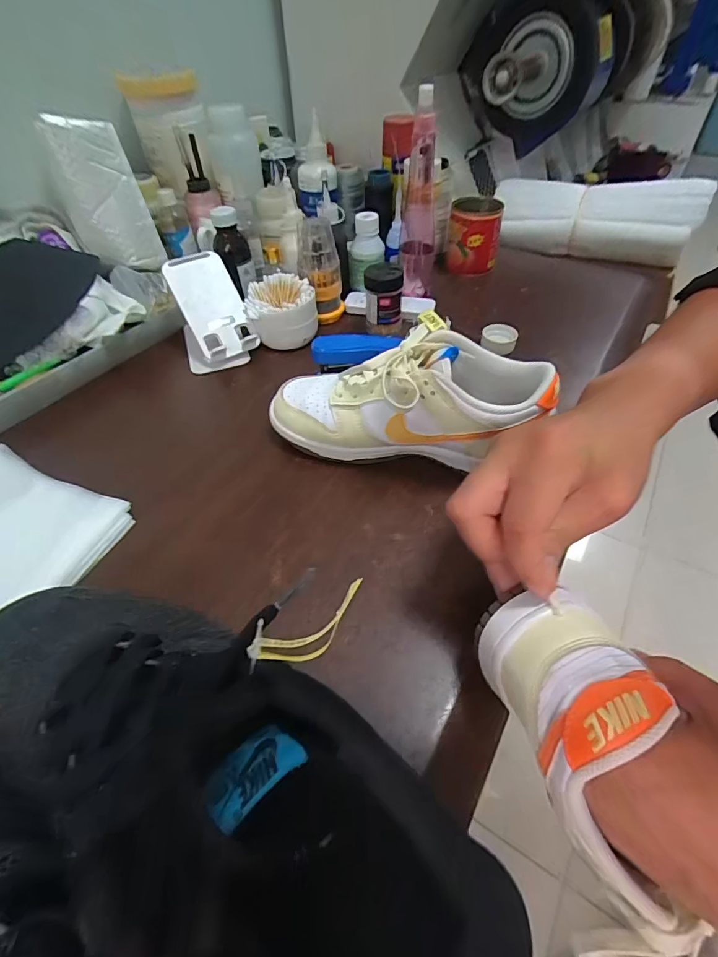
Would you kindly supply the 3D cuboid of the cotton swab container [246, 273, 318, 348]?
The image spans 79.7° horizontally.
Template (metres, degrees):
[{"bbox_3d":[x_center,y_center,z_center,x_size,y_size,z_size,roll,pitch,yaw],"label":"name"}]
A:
[{"bbox_3d":[-0.093,-0.197,0.516,0.083,0.065,0.069,-8,49,-5],"label":"cotton swab container"}]

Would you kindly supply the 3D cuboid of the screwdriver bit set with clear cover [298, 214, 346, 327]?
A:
[{"bbox_3d":[-0.047,-0.251,0.527,0.055,0.113,0.043,-8,49,-5],"label":"screwdriver bit set with clear cover"}]

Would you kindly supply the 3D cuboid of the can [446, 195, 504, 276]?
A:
[{"bbox_3d":[0.169,-0.356,0.632,0.076,0.078,0.084,11,50,12],"label":"can"}]

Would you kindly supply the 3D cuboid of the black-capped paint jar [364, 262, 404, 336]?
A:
[{"bbox_3d":[0.029,-0.214,0.518,0.045,0.078,0.037,-2,49,0],"label":"black-capped paint jar"}]

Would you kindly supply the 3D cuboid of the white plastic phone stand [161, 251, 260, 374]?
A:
[{"bbox_3d":[-0.173,-0.190,0.499,0.081,0.089,0.105,-23,52,-17],"label":"white plastic phone stand"}]

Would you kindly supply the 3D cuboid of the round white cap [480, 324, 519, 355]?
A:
[{"bbox_3d":[0.165,-0.163,0.508,0.039,0.020,0.040,-1,49,1],"label":"round white cap"}]

